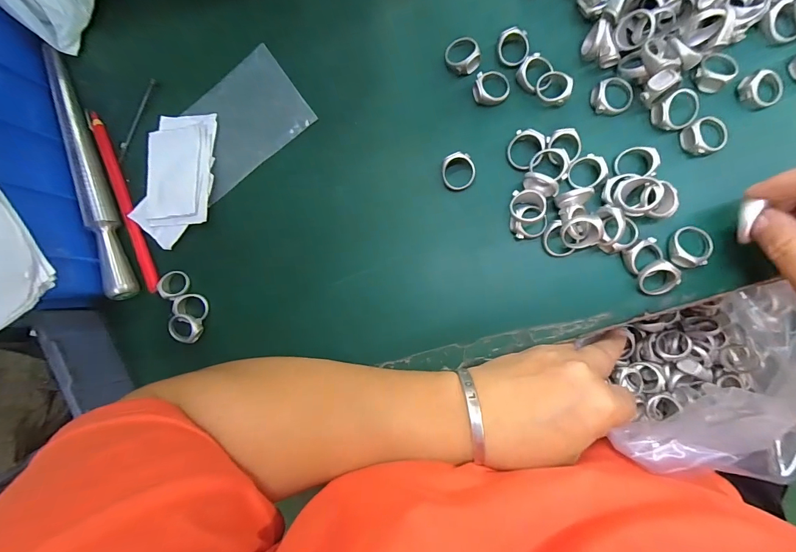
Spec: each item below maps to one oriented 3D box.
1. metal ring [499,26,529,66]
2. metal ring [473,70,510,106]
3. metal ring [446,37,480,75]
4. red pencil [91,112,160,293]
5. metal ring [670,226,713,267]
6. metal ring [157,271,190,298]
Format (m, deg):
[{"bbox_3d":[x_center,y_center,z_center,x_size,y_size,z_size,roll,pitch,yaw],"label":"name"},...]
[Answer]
[{"bbox_3d":[0.082,-0.162,0.258,0.021,0.005,0.024,-12,102,7],"label":"metal ring"},{"bbox_3d":[0.067,-0.135,0.258,0.026,0.011,0.023,-15,85,9],"label":"metal ring"},{"bbox_3d":[0.047,-0.161,0.266,0.023,0.011,0.028,-20,85,8],"label":"metal ring"},{"bbox_3d":[-0.227,-0.062,0.299,0.014,0.010,0.161,-25,84,8],"label":"red pencil"},{"bbox_3d":[0.188,-0.019,0.232,0.025,0.008,0.026,0,88,10],"label":"metal ring"},{"bbox_3d":[-0.178,0.007,0.289,0.023,0.005,0.020,-10,74,-18],"label":"metal ring"}]

